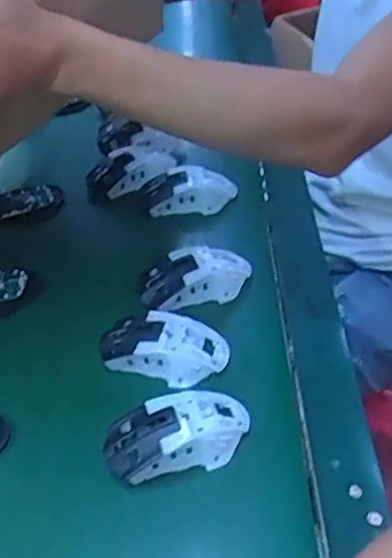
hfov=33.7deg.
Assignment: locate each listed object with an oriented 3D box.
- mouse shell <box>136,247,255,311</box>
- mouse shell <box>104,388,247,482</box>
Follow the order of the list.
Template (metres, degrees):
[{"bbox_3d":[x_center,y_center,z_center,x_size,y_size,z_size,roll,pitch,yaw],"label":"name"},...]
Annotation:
[{"bbox_3d":[-0.001,-0.004,0.648,0.116,0.033,0.060,-11,43,-7],"label":"mouse shell"},{"bbox_3d":[-0.015,0.124,0.525,0.120,0.040,0.062,-11,43,-8],"label":"mouse shell"}]

